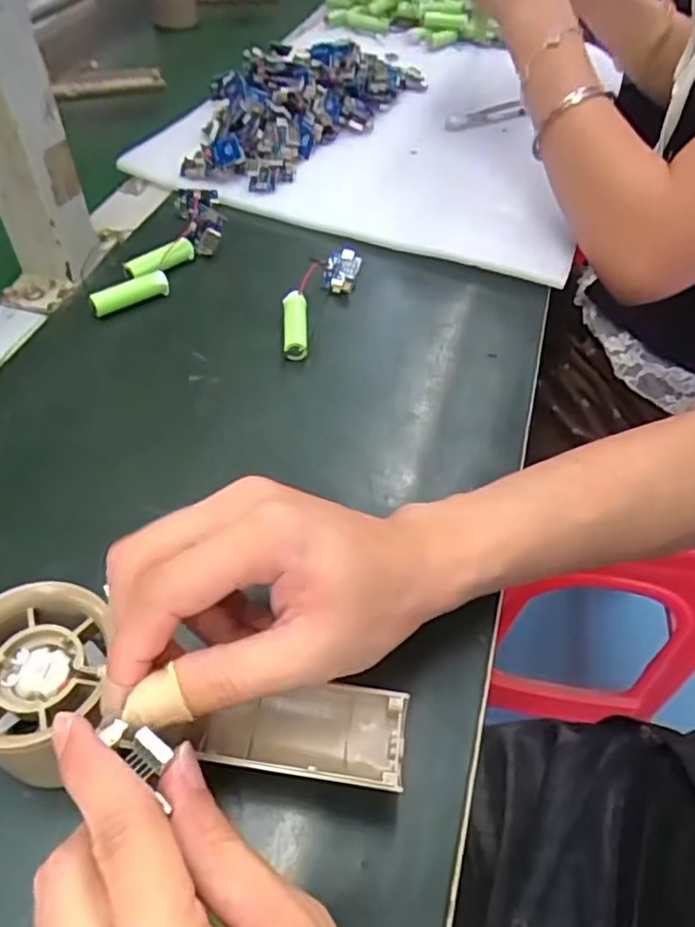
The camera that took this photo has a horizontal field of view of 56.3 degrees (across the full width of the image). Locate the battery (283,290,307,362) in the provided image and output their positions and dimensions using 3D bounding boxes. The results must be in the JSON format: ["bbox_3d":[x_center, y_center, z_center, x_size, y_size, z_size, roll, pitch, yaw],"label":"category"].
[{"bbox_3d":[-0.033,-0.089,0.408,0.015,0.016,0.053,-1,51,-5],"label":"battery"}]

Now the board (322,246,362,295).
[{"bbox_3d":[-0.004,-0.134,0.447,0.023,0.017,0.028,12,51,5],"label":"board"}]

